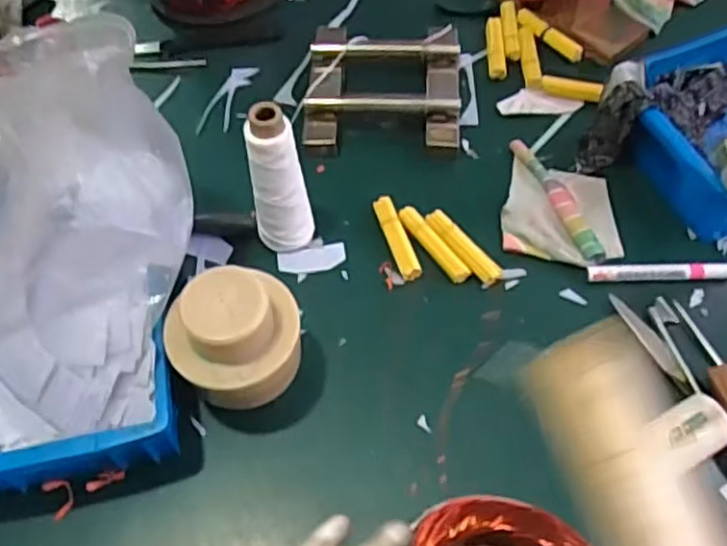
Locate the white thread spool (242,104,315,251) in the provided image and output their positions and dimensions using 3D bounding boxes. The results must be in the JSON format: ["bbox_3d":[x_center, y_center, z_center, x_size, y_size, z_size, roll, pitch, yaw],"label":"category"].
[{"bbox_3d":[-0.081,-0.083,0.679,0.053,0.167,0.049,-1,58,2],"label":"white thread spool"}]

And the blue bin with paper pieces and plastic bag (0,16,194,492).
[{"bbox_3d":[-0.257,0.006,0.579,0.238,0.256,0.265,-11,58,-5],"label":"blue bin with paper pieces and plastic bag"}]

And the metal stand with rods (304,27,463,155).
[{"bbox_3d":[0.021,-0.223,0.838,0.187,0.040,0.189,2,58,3],"label":"metal stand with rods"}]

